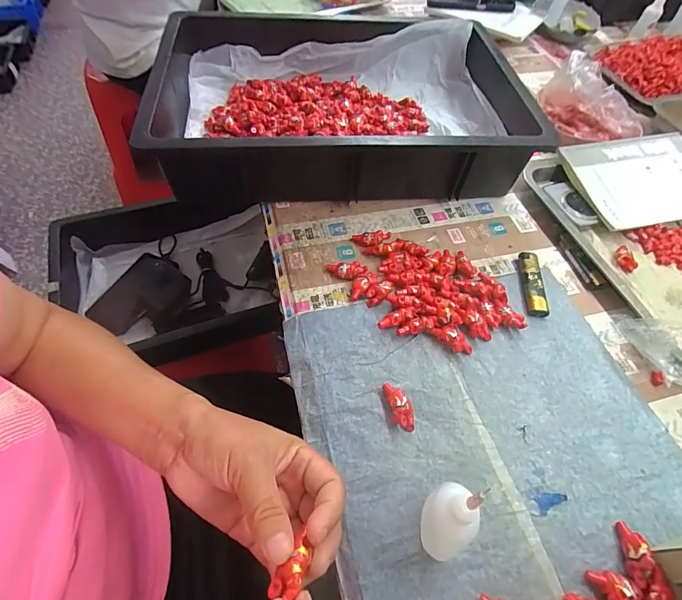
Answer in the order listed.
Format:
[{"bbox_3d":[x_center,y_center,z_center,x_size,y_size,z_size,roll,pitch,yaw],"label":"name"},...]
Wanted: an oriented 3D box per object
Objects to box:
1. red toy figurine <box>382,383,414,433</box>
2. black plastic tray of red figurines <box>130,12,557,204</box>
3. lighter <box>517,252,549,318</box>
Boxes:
[{"bbox_3d":[0.050,0.090,0.334,0.020,0.014,0.041,-6,56,-8],"label":"red toy figurine"},{"bbox_3d":[-0.007,-0.285,0.537,0.455,0.096,0.371,-3,56,-6],"label":"black plastic tray of red figurines"},{"bbox_3d":[0.205,-0.018,0.422,0.023,0.015,0.082,6,55,0],"label":"lighter"}]

